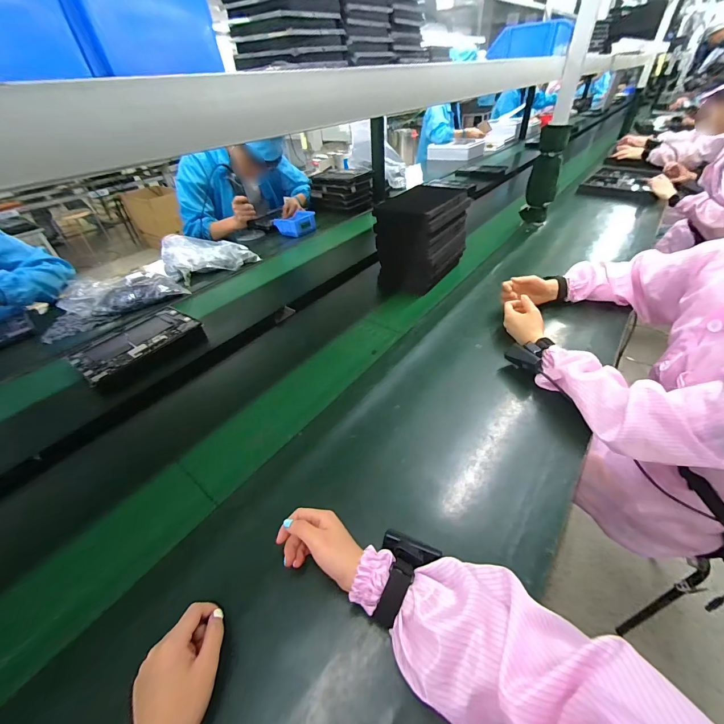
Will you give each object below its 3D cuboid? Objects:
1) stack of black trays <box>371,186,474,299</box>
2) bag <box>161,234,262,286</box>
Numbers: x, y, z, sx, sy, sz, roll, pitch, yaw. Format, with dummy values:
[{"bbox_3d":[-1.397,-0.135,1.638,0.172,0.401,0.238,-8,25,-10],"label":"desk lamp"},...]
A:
[{"bbox_3d":[0.174,-0.350,0.912,0.170,0.209,0.283,24,49,29],"label":"stack of black trays"},{"bbox_3d":[-0.512,-0.363,1.074,0.276,0.096,0.170,-31,47,-26],"label":"bag"}]

